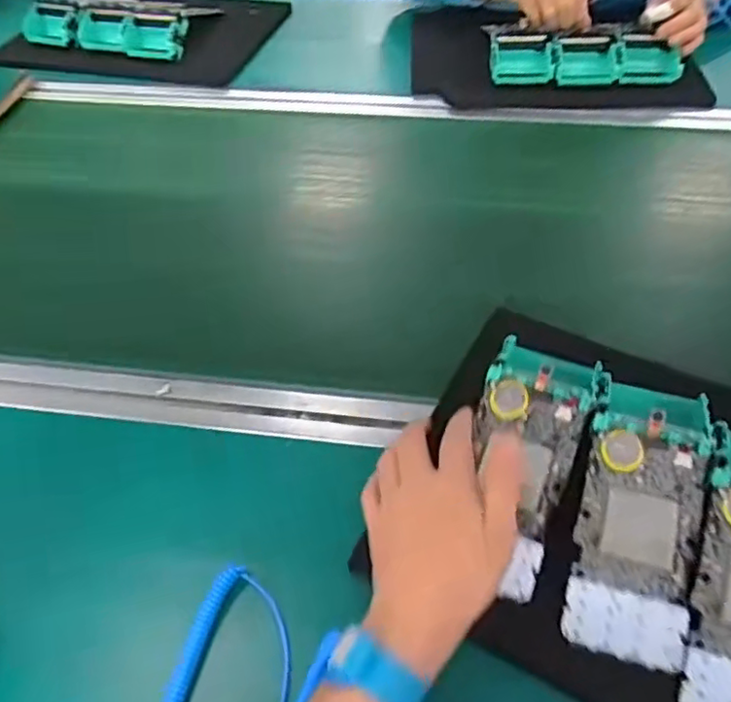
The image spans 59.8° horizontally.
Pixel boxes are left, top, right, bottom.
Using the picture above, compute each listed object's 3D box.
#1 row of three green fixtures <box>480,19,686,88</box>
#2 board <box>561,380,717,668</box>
[{"bbox_3d":[0.252,-0.347,0.742,0.208,0.043,0.078,1,50,4],"label":"row of three green fixtures"},{"bbox_3d":[0.169,0.097,0.395,0.067,0.035,0.173,14,67,14],"label":"board"}]

